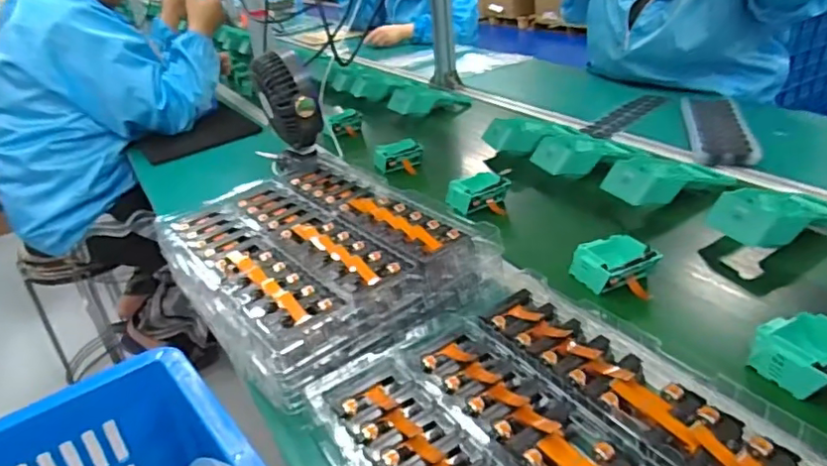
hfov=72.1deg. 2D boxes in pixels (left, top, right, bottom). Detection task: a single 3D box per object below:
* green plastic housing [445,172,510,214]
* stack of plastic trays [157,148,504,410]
[{"bbox_3d":[0.098,-0.061,0.868,0.089,0.048,0.056,-15,30,-14],"label":"green plastic housing"},{"bbox_3d":[-0.130,0.009,0.702,0.299,0.053,0.416,-25,33,-28],"label":"stack of plastic trays"}]

